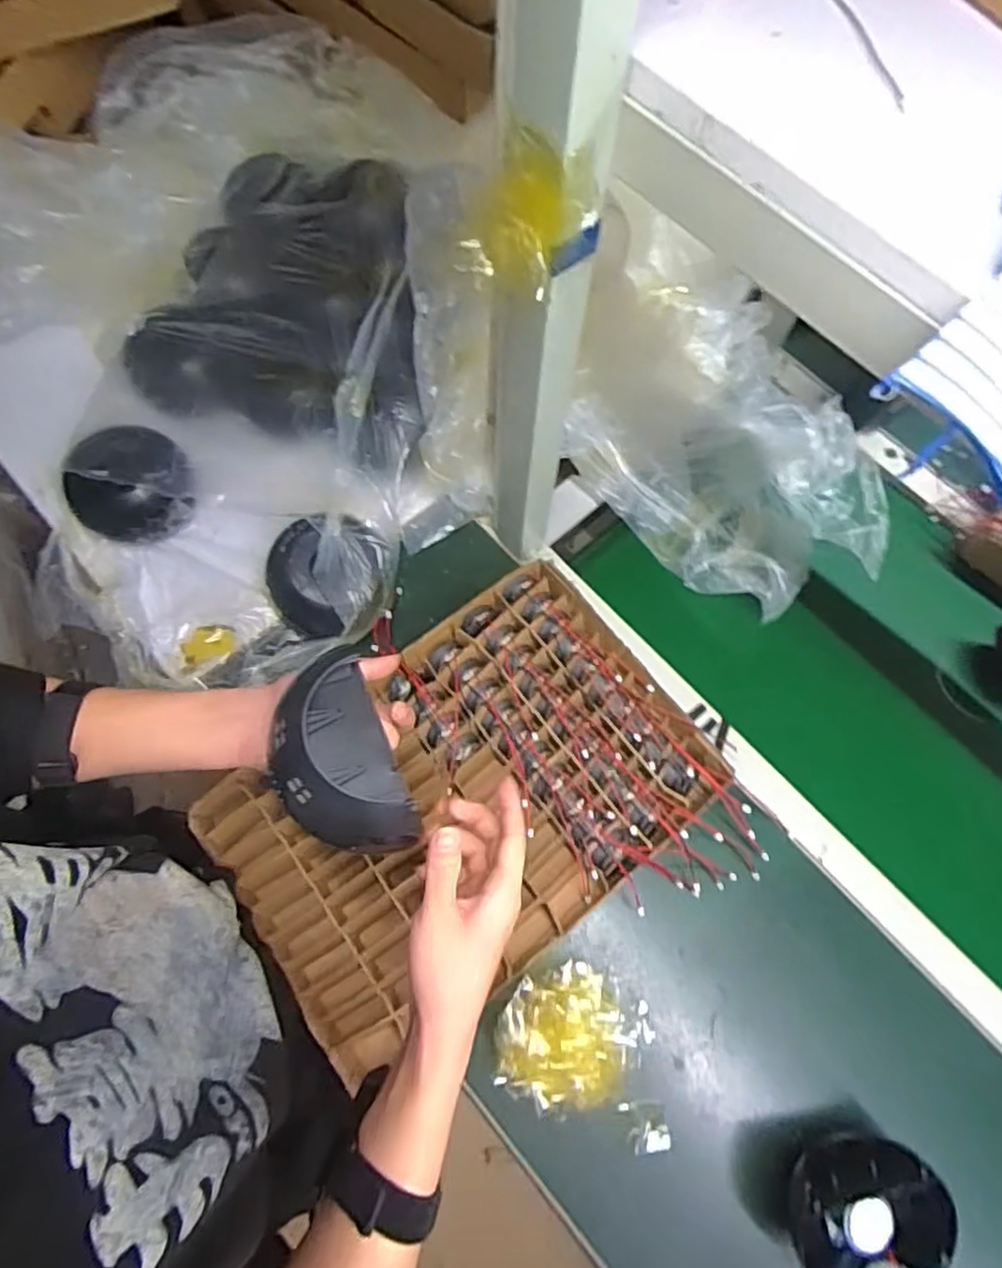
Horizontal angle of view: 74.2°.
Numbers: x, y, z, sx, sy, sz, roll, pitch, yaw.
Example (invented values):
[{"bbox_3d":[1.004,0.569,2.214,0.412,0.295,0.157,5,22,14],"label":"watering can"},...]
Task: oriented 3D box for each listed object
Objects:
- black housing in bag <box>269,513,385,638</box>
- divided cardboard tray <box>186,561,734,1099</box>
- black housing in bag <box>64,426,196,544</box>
[{"bbox_3d":[-0.179,-0.059,0.692,0.118,0.067,0.102,-41,76,-15],"label":"black housing in bag"},{"bbox_3d":[-0.026,0.177,0.665,0.452,0.055,0.357,-38,75,-14],"label":"divided cardboard tray"},{"bbox_3d":[-0.412,-0.165,0.745,0.129,0.069,0.114,-24,72,-10],"label":"black housing in bag"}]

